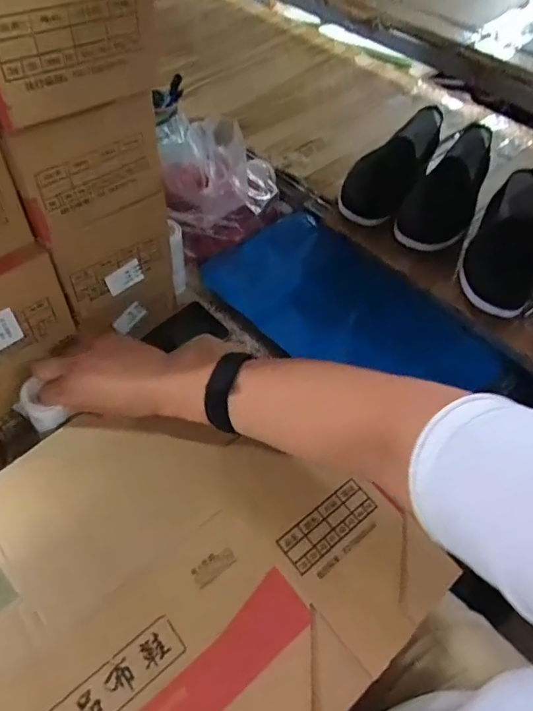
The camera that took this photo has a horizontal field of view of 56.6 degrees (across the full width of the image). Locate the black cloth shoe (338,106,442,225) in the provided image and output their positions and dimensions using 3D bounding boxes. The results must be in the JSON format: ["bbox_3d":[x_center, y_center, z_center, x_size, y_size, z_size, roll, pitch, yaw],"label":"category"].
[{"bbox_3d":[0.209,-0.315,0.821,0.103,0.085,0.260,23,55,14],"label":"black cloth shoe"}]

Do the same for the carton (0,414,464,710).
[{"bbox_3d":[-0.092,0.187,0.419,0.399,0.036,0.341,-35,62,-25],"label":"carton"}]

